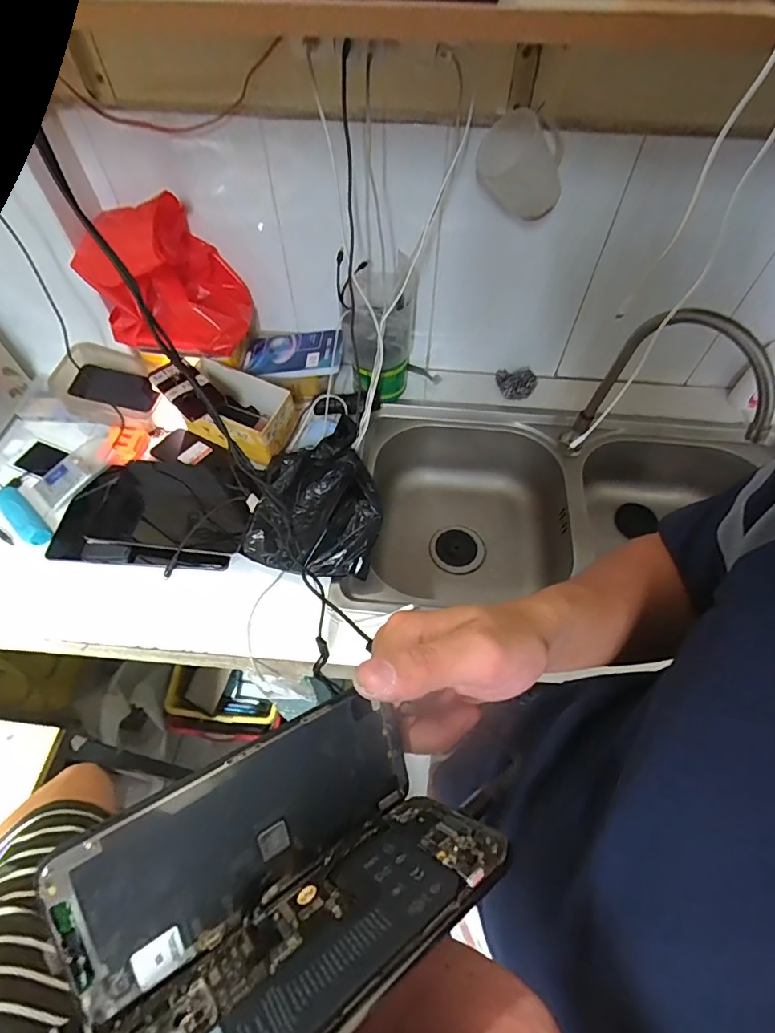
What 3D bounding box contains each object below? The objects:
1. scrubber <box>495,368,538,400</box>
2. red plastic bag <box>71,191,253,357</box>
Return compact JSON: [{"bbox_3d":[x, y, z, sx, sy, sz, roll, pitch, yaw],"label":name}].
[{"bbox_3d":[0.240,-0.253,0.897,0.061,0.054,0.066,0,58,0],"label":"scrubber"},{"bbox_3d":[-0.341,-0.374,0.746,0.204,0.214,0.114,2,58,1],"label":"red plastic bag"}]

